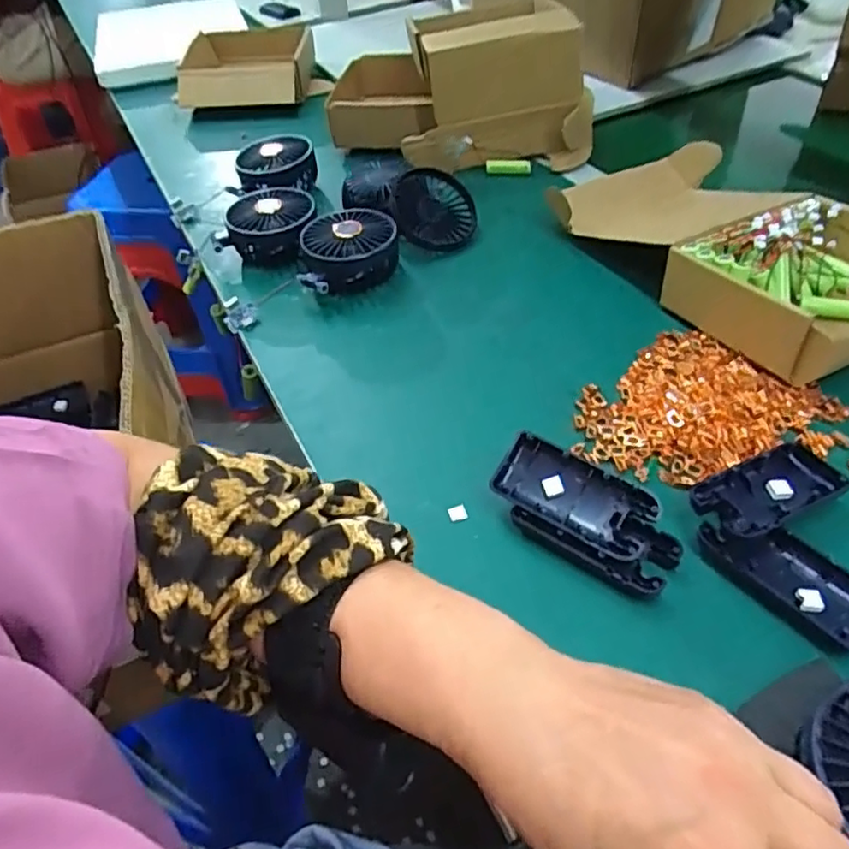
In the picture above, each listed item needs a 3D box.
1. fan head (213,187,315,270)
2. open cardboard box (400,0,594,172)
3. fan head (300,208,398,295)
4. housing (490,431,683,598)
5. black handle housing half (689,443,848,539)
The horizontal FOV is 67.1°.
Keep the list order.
[{"bbox_3d":[-0.152,-0.202,0.638,0.099,0.042,0.085,4,48,10],"label":"fan head"},{"bbox_3d":[0.078,-0.358,0.699,0.207,0.134,0.089,-7,47,0],"label":"open cardboard box"},{"bbox_3d":[-0.069,-0.163,0.593,0.086,0.042,0.083,-15,48,-7],"label":"fan head"},{"bbox_3d":[0.095,0.052,0.379,0.109,0.034,0.051,28,55,27],"label":"housing"},{"bbox_3d":[0.206,0.042,0.385,0.097,0.023,0.044,-22,49,-15],"label":"black handle housing half"}]

